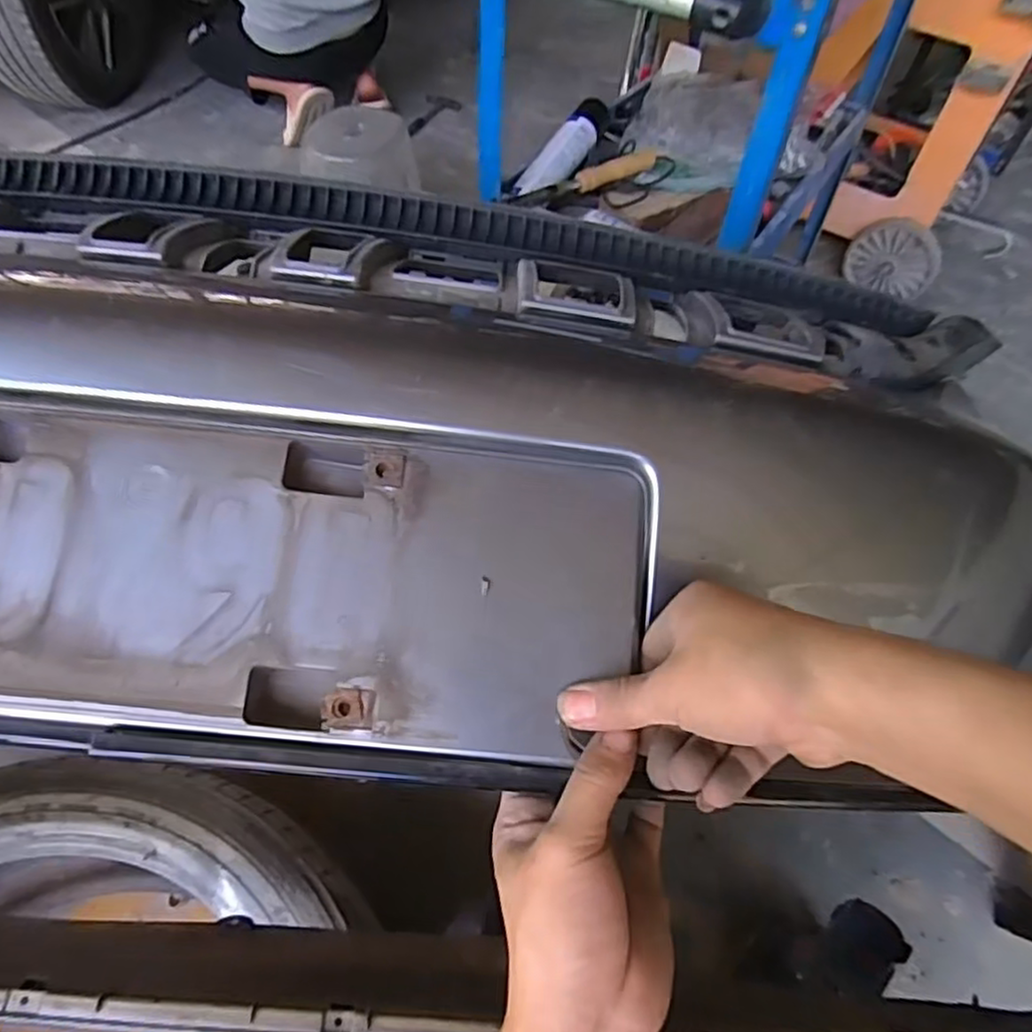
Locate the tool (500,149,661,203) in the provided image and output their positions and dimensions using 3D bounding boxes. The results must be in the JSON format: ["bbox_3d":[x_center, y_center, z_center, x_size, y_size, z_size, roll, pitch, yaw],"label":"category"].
[{"bbox_3d":[0.088,-0.450,0.921,0.223,0.033,0.040,-22,57,-20],"label":"tool"}]

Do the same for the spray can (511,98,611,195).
[{"bbox_3d":[0.069,-0.508,0.968,0.050,0.043,0.224,30,71,18],"label":"spray can"}]

